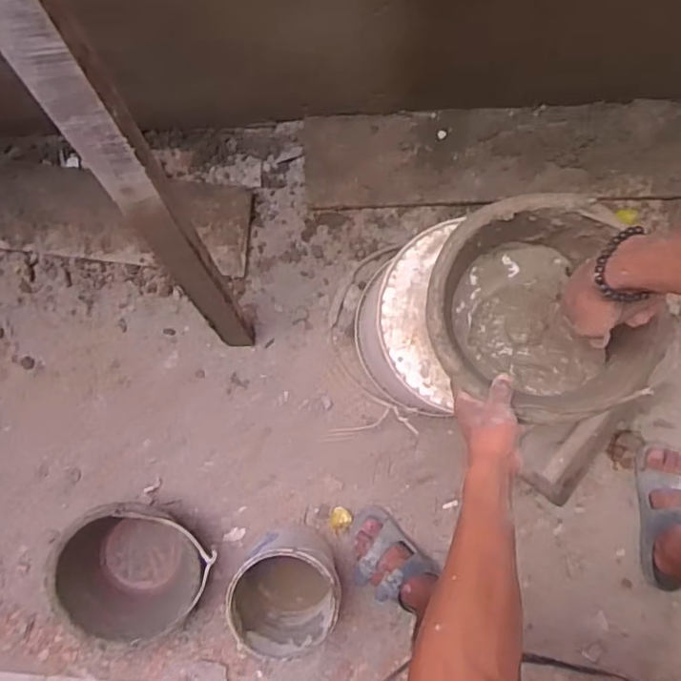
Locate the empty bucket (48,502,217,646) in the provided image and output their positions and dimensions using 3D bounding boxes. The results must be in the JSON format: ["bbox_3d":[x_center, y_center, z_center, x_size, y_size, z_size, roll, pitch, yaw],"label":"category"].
[{"bbox_3d":[-0.367,0.402,1.084,0.279,0.182,0.223,-3,88,2],"label":"empty bucket"}]

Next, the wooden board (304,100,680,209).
[{"bbox_3d":[0.373,-0.357,1.138,0.867,0.052,0.177,-1,88,2],"label":"wooden board"}]

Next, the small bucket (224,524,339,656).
[{"bbox_3d":[-0.093,0.444,1.067,0.179,0.192,0.189,0,88,2],"label":"small bucket"}]

